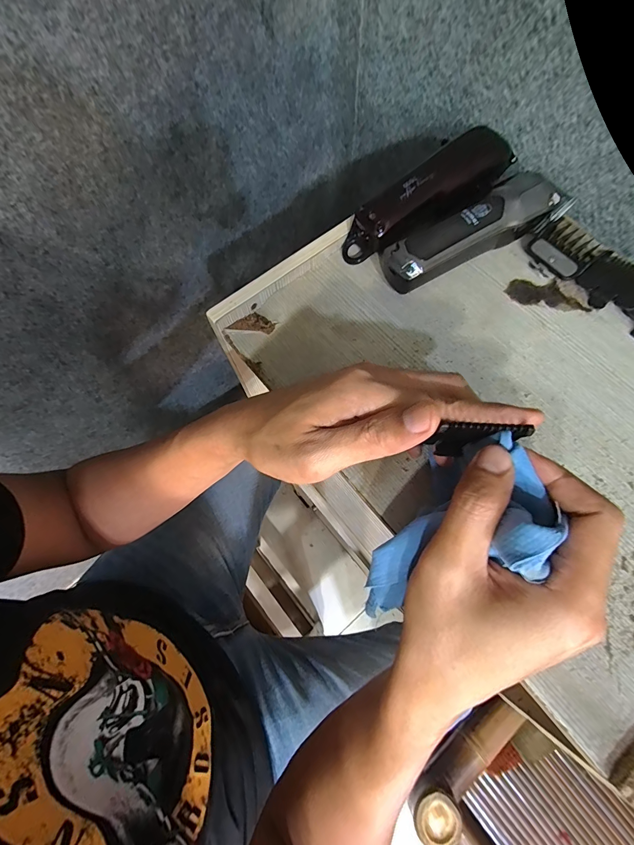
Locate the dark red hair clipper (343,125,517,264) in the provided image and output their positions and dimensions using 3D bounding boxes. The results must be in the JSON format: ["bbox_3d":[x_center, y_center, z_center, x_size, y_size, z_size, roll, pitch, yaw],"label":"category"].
[{"bbox_3d":[0.097,-0.196,0.313,0.161,0.054,0.036,-30,72,-10],"label":"dark red hair clipper"}]

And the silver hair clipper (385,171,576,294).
[{"bbox_3d":[0.131,-0.155,0.300,0.165,0.047,0.034,-26,71,-8],"label":"silver hair clipper"}]

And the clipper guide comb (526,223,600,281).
[{"bbox_3d":[0.210,-0.148,0.310,0.048,0.012,0.045,42,76,15],"label":"clipper guide comb"}]

